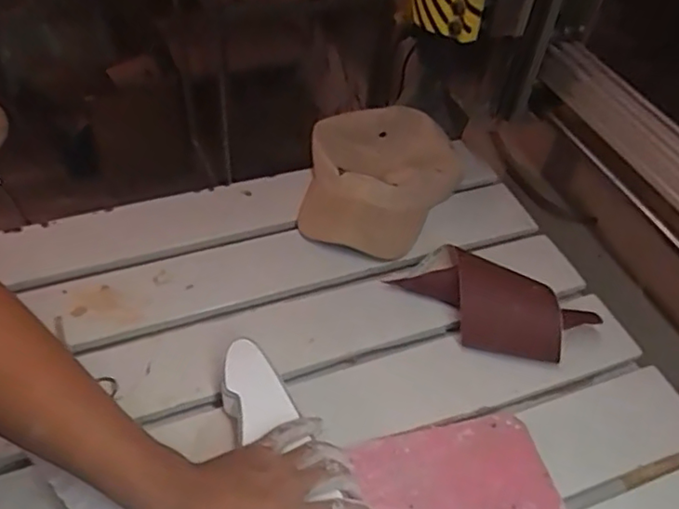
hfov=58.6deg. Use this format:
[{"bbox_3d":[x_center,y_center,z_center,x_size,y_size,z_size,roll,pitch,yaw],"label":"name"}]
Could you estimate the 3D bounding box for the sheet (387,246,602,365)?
[{"bbox_3d":[0.161,0.055,0.652,0.205,0.065,0.078,26,51,17],"label":"sheet"}]

